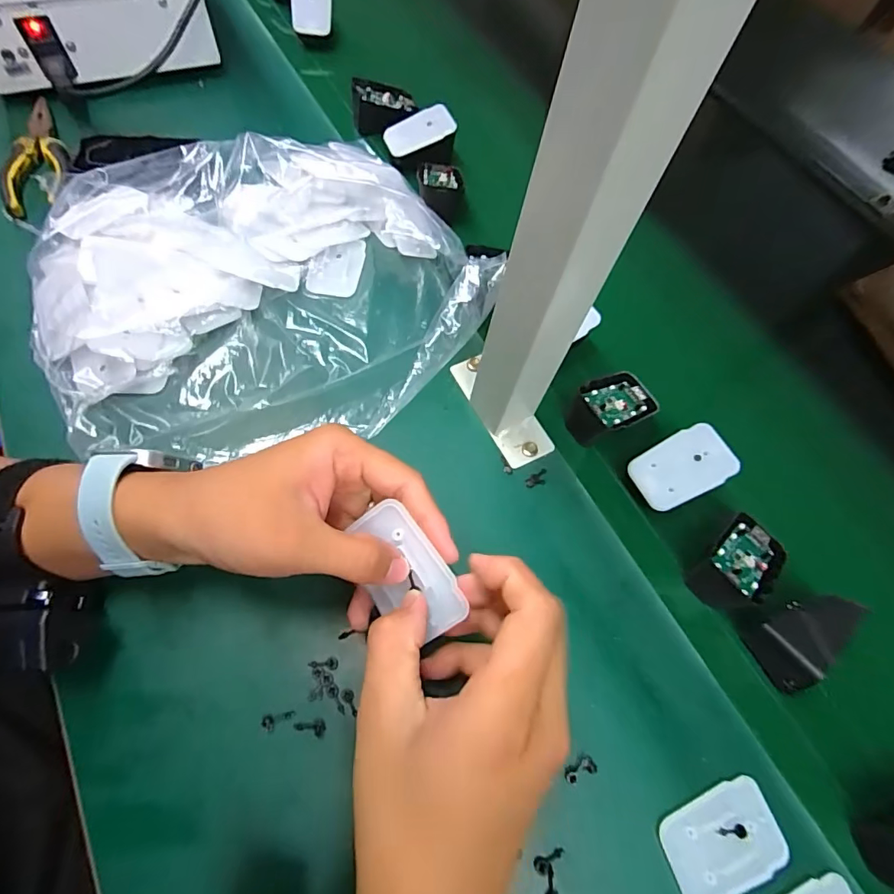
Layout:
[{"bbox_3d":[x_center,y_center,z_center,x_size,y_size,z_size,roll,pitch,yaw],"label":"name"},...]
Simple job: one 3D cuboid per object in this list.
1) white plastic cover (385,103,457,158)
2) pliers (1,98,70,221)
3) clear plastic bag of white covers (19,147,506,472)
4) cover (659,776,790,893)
[{"bbox_3d":[-0.028,-0.316,0.482,0.069,0.005,0.035,-20,84,8],"label":"white plastic cover"},{"bbox_3d":[-0.368,-0.263,0.429,0.049,0.021,0.143,-19,68,-14],"label":"pliers"},{"bbox_3d":[-0.143,-0.141,0.380,0.330,0.073,0.277,-8,65,-10],"label":"clear plastic bag of white covers"},{"bbox_3d":[0.155,0.221,0.270,0.069,0.007,0.045,-17,67,-13],"label":"cover"}]

